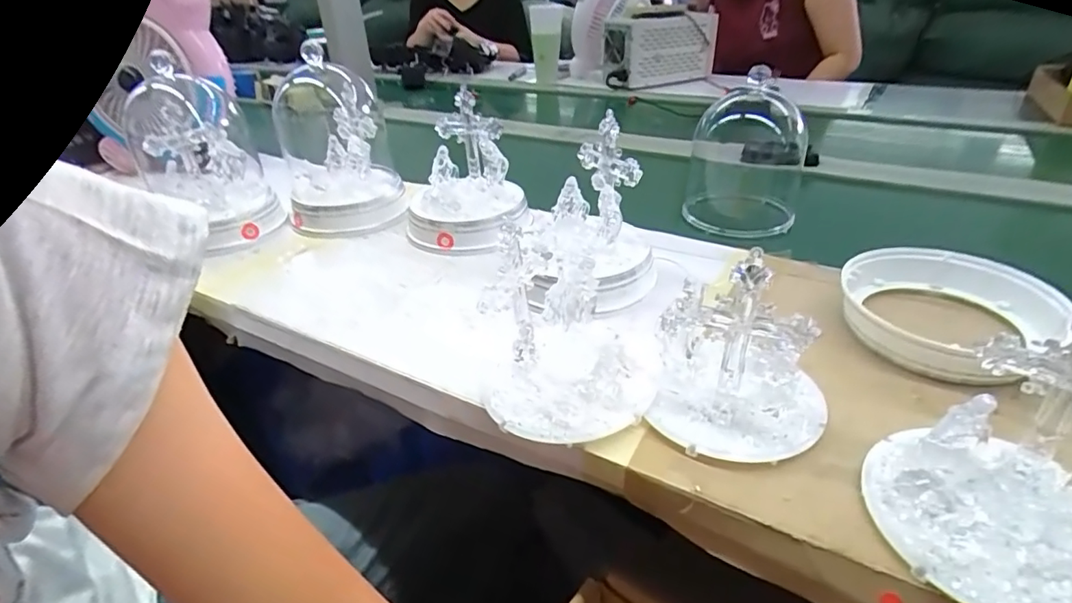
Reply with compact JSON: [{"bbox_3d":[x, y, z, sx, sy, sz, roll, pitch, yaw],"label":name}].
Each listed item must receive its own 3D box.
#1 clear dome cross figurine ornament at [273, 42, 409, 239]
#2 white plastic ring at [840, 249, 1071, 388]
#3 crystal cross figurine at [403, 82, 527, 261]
[{"bbox_3d":[-0.249,-0.194,0.679,0.144,0.184,0.135,-12,34,-14],"label":"clear dome cross figurine ornament"},{"bbox_3d":[0.337,0.002,0.453,0.164,0.033,0.147,-20,36,-24],"label":"white plastic ring"},{"bbox_3d":[-0.087,-0.143,0.636,0.144,0.128,0.137,-4,33,-2],"label":"crystal cross figurine"}]

